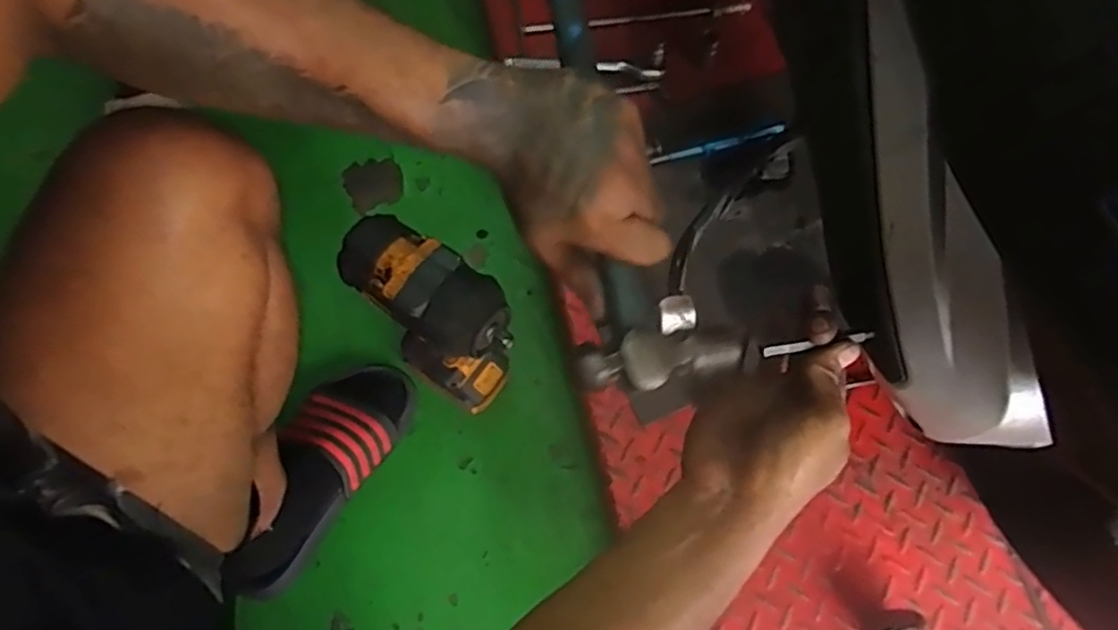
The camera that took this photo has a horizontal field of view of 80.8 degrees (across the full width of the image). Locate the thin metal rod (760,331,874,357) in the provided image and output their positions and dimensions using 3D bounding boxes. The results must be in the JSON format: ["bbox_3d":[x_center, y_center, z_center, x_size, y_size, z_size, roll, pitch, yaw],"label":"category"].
[{"bbox_3d":[0.151,0.015,0.379,0.069,0.009,0.005,-7,69,-9],"label":"thin metal rod"}]

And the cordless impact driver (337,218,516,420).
[{"bbox_3d":[-0.120,0.017,0.677,0.164,0.263,0.077,37,72,12],"label":"cordless impact driver"}]

